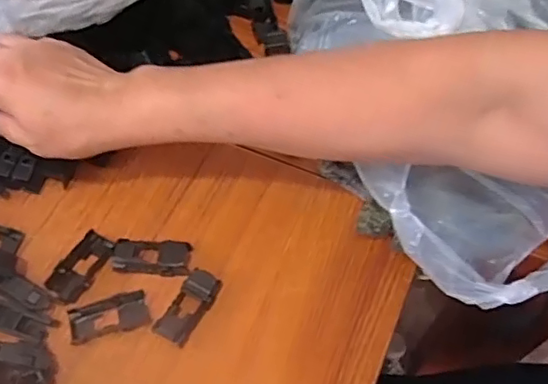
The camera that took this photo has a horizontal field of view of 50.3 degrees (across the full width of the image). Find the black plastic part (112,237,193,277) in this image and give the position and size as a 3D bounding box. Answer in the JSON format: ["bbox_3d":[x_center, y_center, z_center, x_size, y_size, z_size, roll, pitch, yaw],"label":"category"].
[{"bbox_3d":[-0.088,0.046,0.419,0.054,0.011,0.025,3,58,-1],"label":"black plastic part"}]

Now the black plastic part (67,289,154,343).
[{"bbox_3d":[-0.112,0.084,0.394,0.052,0.009,0.023,-13,59,-11],"label":"black plastic part"}]

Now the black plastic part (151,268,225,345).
[{"bbox_3d":[-0.057,0.077,0.398,0.024,0.014,0.052,27,60,13],"label":"black plastic part"}]

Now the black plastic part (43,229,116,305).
[{"bbox_3d":[-0.137,0.051,0.414,0.028,0.012,0.054,23,59,11],"label":"black plastic part"}]

